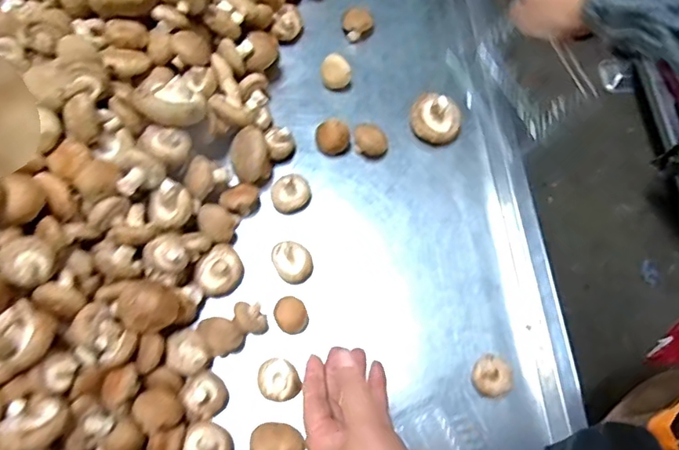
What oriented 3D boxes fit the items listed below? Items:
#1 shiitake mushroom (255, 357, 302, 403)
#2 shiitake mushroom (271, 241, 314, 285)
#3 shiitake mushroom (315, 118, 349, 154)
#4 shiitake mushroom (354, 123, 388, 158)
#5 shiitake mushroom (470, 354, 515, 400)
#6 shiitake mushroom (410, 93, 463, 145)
[{"bbox_3d":[-0.064,0.163,0.535,0.041,0.020,0.046,-31,73,-13],"label":"shiitake mushroom"},{"bbox_3d":[-0.053,0.041,0.578,0.040,0.020,0.048,-29,73,-12],"label":"shiitake mushroom"},{"bbox_3d":[-0.009,-0.111,0.642,0.040,0.037,0.031,4,69,0],"label":"shiitake mushroom"},{"bbox_3d":[0.038,-0.106,0.649,0.037,0.023,0.045,-20,71,-9],"label":"shiitake mushroom"},{"bbox_3d":[0.166,0.162,0.547,0.045,0.035,0.043,1,69,-2],"label":"shiitake mushroom"},{"bbox_3d":[0.124,-0.138,0.651,0.066,0.048,0.056,28,71,8],"label":"shiitake mushroom"}]

